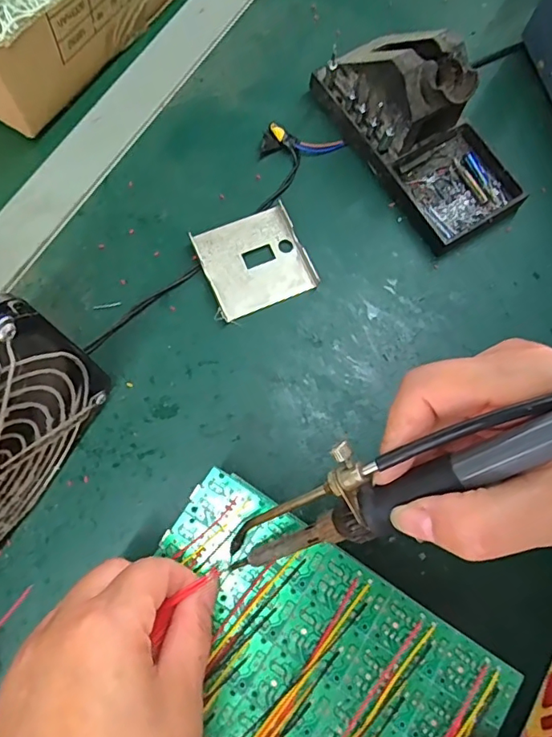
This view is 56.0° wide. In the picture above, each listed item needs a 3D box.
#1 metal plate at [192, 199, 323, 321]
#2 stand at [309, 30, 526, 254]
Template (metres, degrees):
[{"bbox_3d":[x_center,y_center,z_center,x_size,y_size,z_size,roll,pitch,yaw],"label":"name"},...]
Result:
[{"bbox_3d":[-0.015,-0.074,0.350,0.068,0.011,0.065,-24,77,-8],"label":"metal plate"},{"bbox_3d":[0.101,-0.170,0.350,0.077,0.072,0.160,-33,78,-10],"label":"stand"}]

